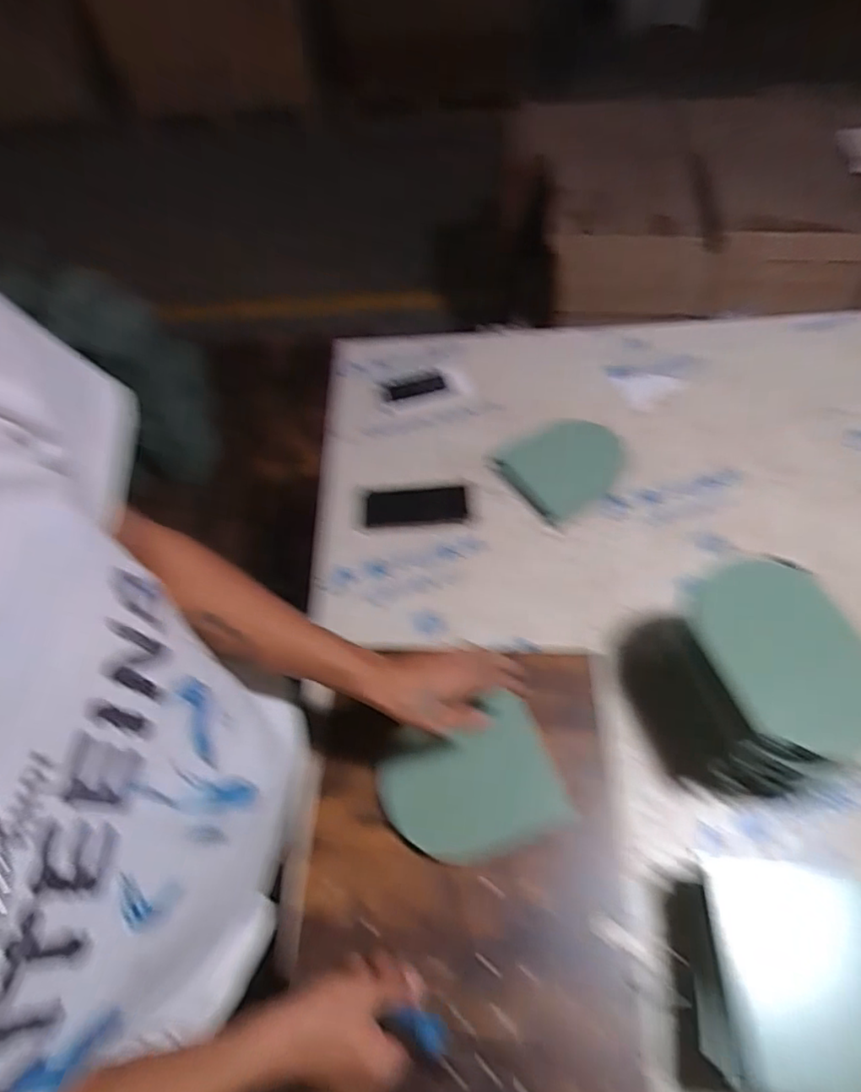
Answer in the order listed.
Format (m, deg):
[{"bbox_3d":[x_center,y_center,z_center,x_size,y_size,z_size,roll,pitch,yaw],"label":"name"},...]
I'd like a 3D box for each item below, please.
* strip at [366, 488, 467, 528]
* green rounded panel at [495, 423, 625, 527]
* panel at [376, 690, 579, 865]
[{"bbox_3d":[-0.021,-0.058,0.865,0.143,0.008,0.058,-4,55,1],"label":"strip"},{"bbox_3d":[0.212,-0.127,0.898,0.177,0.013,0.149,-29,58,-16],"label":"green rounded panel"},{"bbox_3d":[0.043,0.253,0.615,0.175,0.019,0.131,-21,56,-10],"label":"panel"}]

